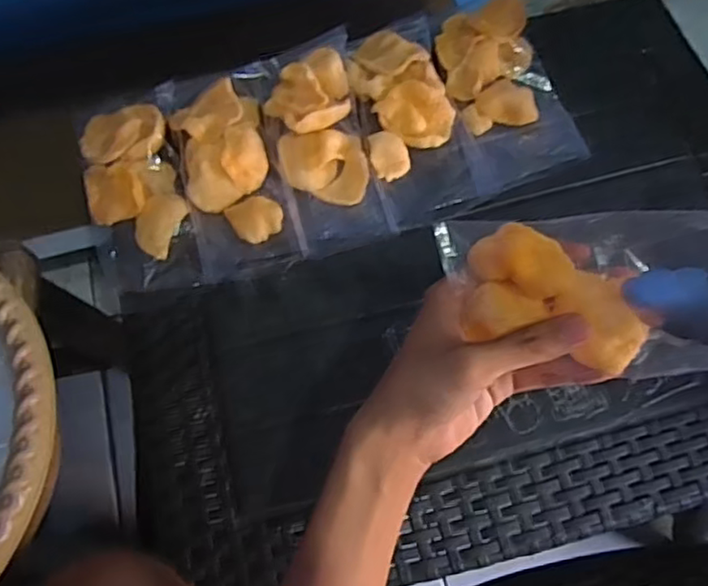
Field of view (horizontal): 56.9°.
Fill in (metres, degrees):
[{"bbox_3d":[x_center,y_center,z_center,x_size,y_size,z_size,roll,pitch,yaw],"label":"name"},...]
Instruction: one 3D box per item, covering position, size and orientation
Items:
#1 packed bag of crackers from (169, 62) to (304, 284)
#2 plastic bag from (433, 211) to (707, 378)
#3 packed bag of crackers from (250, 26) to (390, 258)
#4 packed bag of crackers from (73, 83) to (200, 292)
[{"bbox_3d":[-0.103,-0.107,0.549,0.079,0.035,0.190,-13,68,-3],"label":"packed bag of crackers"},{"bbox_3d":[0.143,-0.002,0.332,0.199,0.059,0.074,3,66,27],"label":"plastic bag"},{"bbox_3d":[-0.026,-0.127,0.552,0.081,0.033,0.192,-15,68,-4],"label":"packed bag of crackers"},{"bbox_3d":[-0.181,-0.088,0.545,0.085,0.034,0.185,-13,68,-3],"label":"packed bag of crackers"}]

